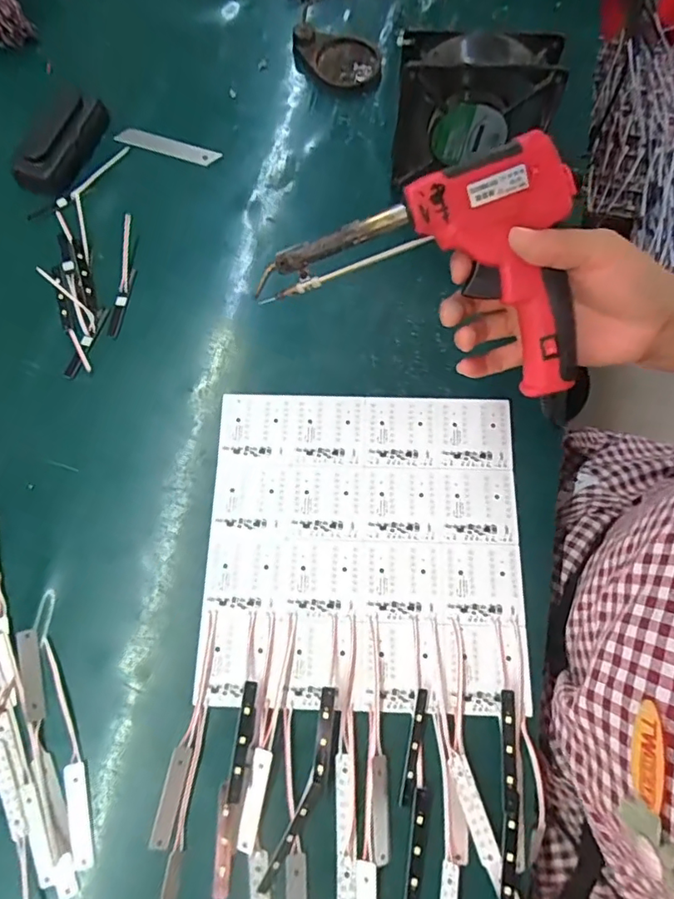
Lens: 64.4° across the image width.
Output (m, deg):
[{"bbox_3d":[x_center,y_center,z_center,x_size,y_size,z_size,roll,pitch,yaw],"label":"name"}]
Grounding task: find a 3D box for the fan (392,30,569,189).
[{"bbox_3d":[0.109,-0.273,0.447,0.121,0.118,0.045,0,72,0],"label":"fan"}]

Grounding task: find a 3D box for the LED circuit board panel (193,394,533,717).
[{"bbox_3d":[0.019,0.066,0.398,0.225,0.008,0.221,1,71,3],"label":"LED circuit board panel"}]

